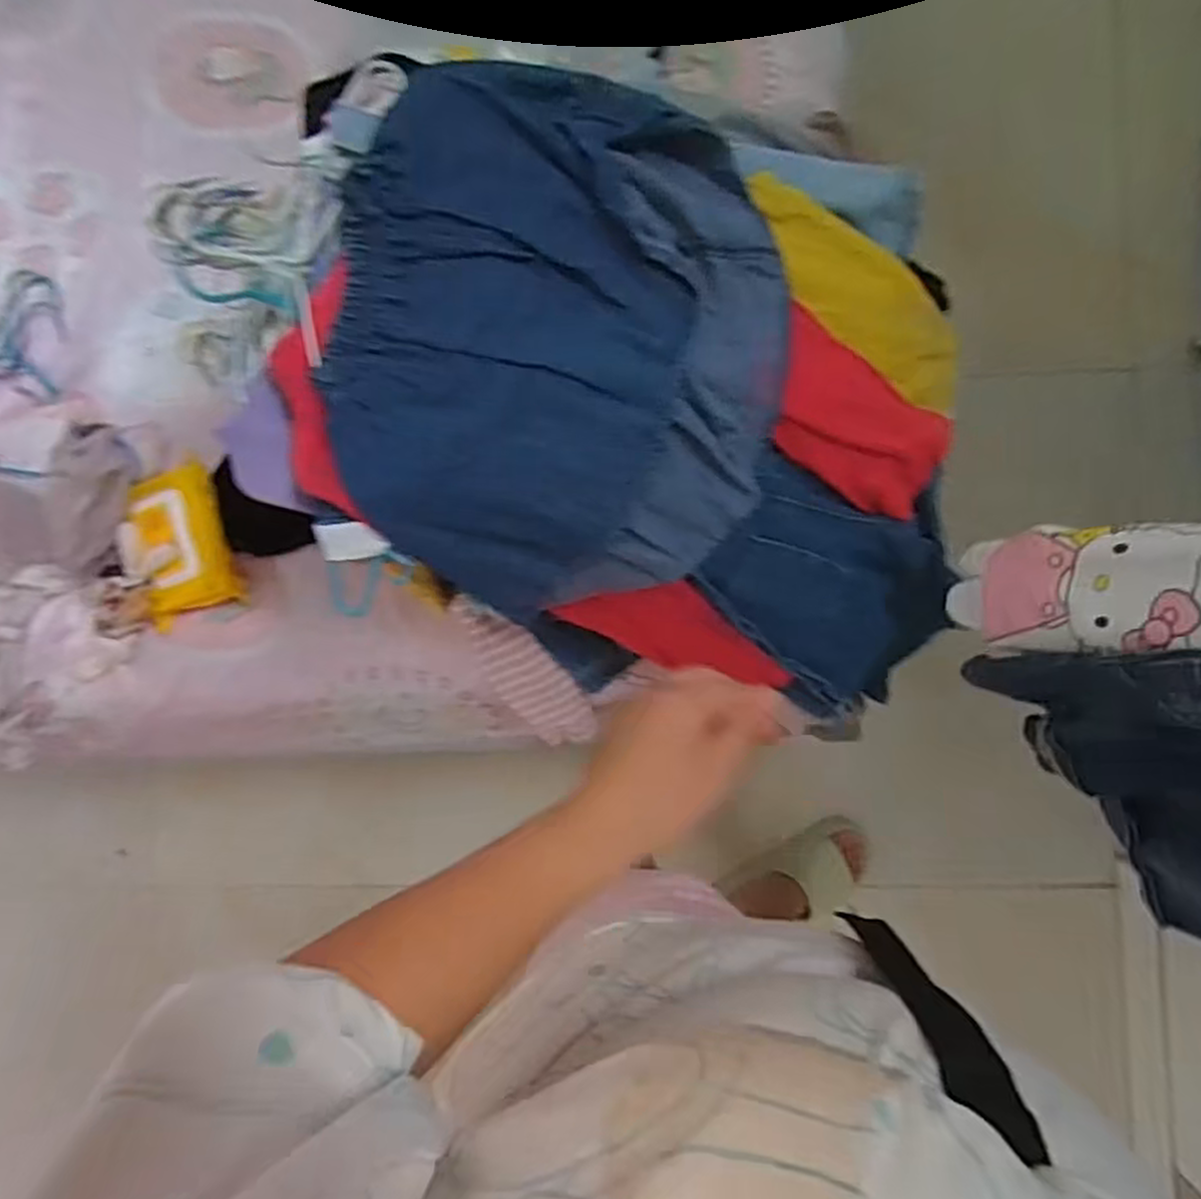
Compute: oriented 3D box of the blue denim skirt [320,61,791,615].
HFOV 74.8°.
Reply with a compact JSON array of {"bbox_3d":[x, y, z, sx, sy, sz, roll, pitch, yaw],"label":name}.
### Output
[{"bbox_3d":[-0.026,-0.181,0.588,0.309,0.128,0.355,11,89,4],"label":"blue denim skirt"}]

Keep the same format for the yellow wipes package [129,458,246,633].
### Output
[{"bbox_3d":[-0.457,-0.059,0.846,0.097,0.038,0.165,-15,88,4],"label":"yellow wipes package"}]

